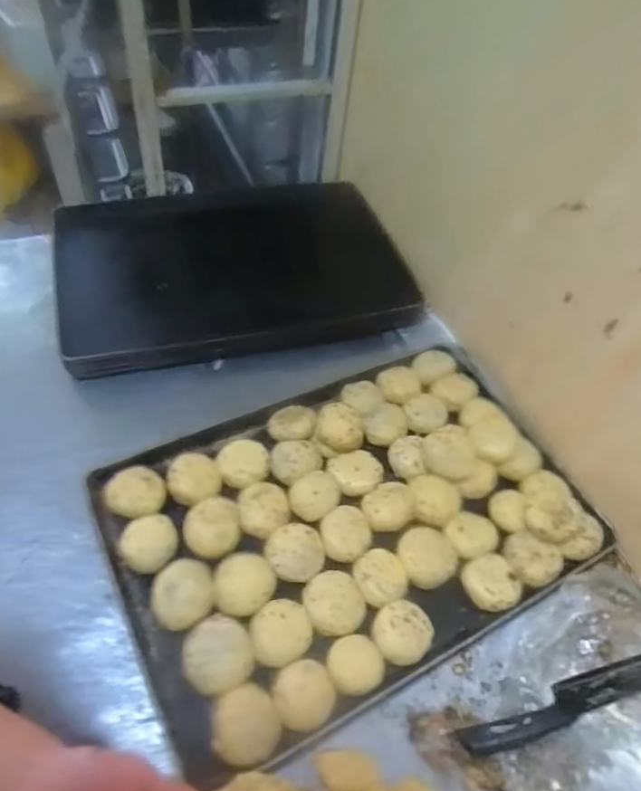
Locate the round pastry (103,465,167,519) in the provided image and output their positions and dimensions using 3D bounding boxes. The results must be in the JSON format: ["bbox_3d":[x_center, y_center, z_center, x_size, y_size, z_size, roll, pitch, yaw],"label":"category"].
[{"bbox_3d":[-0.232,0.122,0.698,0.070,0.026,0.065,0,54,-1],"label":"round pastry"}]

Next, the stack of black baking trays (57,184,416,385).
[{"bbox_3d":[-0.150,-0.233,0.949,0.558,0.065,0.395,-14,56,-11],"label":"stack of black baking trays"}]

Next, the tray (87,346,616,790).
[{"bbox_3d":[0.035,0.146,0.691,0.547,0.044,0.392,-22,58,-16],"label":"tray"}]

